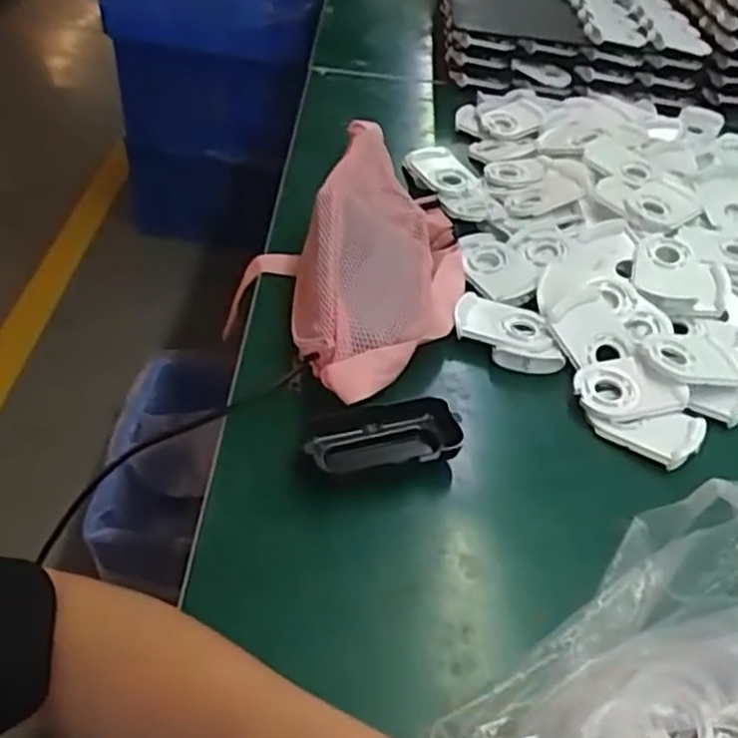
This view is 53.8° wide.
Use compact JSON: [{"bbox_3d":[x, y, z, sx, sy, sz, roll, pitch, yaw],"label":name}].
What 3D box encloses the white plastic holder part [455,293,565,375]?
[{"bbox_3d":[0.115,-0.026,0.610,0.089,0.028,0.063,10,42,3],"label":"white plastic holder part"}]

